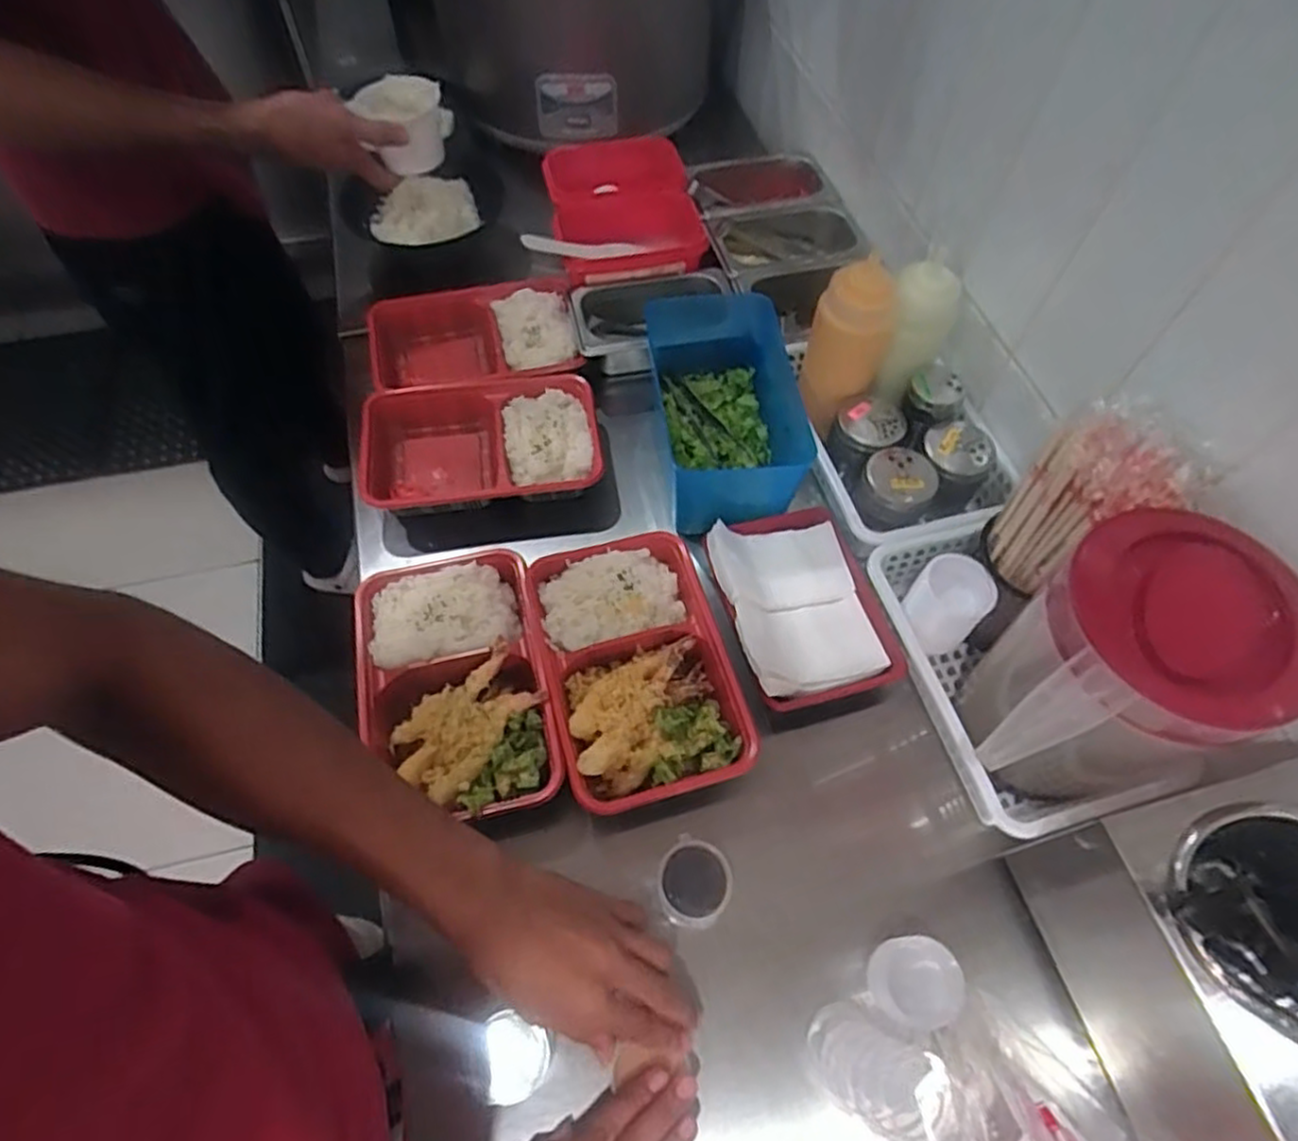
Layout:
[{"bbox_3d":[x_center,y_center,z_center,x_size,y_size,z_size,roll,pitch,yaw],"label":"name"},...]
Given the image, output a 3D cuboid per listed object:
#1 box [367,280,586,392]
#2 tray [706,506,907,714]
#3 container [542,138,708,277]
[{"bbox_3d":[-0.189,-0.234,0.791,0.219,0.071,0.153,-14,61,-10],"label":"box"},{"bbox_3d":[0.130,0.025,0.620,0.128,0.039,0.174,-14,61,-10],"label":"tray"},{"bbox_3d":[-0.030,-0.404,0.813,0.151,0.055,0.198,-11,61,-8],"label":"container"}]

